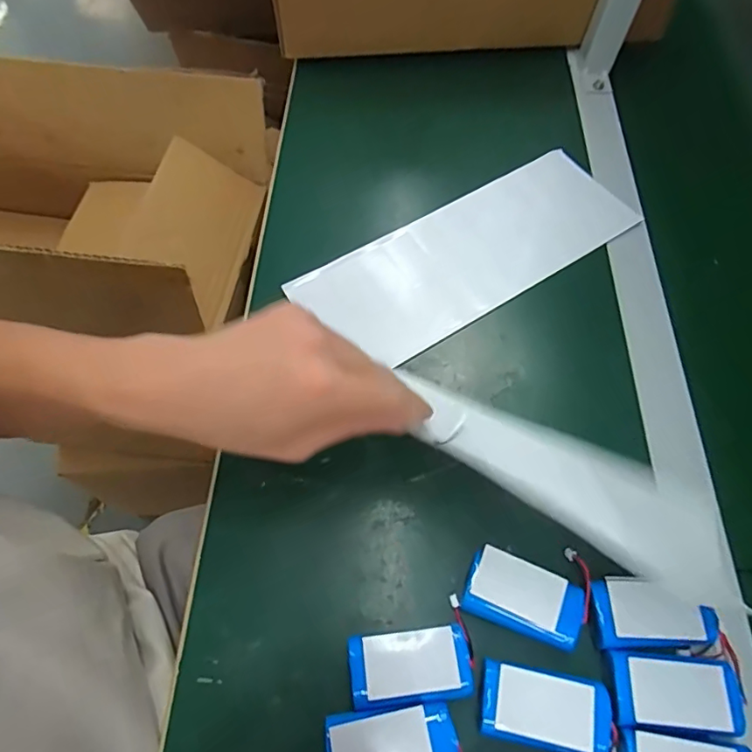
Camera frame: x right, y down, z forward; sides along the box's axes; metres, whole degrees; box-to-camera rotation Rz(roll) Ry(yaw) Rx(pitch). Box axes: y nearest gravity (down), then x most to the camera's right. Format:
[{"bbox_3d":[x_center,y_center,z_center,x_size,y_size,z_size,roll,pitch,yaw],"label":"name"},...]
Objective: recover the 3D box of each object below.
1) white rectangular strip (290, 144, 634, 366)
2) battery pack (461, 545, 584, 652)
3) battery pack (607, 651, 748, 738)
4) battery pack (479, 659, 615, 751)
[{"bbox_3d":[0.084,-0.105,0.446,0.287,0.007,0.106,-30,70,-15],"label":"white rectangular strip"},{"bbox_3d":[0.086,0.132,0.314,0.067,0.019,0.037,22,64,9],"label":"battery pack"},{"bbox_3d":[0.163,0.170,0.284,0.066,0.012,0.035,4,63,0],"label":"battery pack"},{"bbox_3d":[0.091,0.178,0.283,0.067,0.008,0.036,7,65,11],"label":"battery pack"}]

